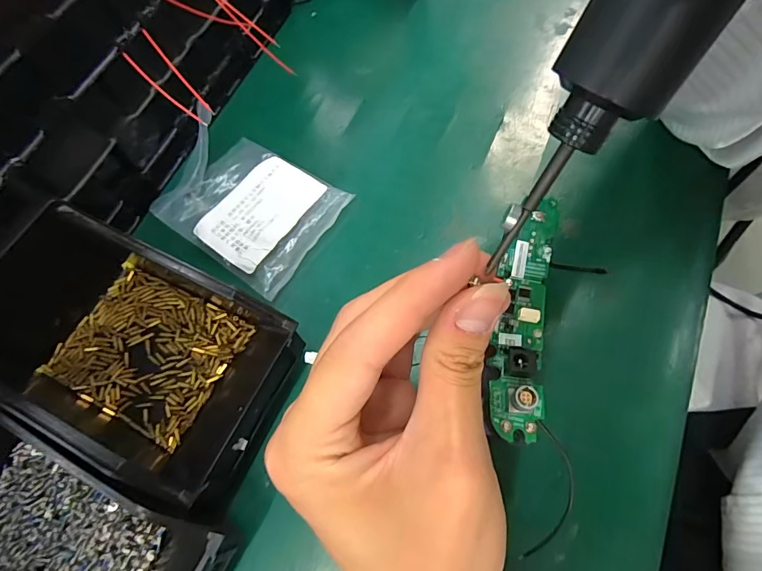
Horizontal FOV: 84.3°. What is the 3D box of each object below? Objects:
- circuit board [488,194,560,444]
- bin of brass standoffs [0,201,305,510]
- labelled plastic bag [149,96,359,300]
[{"bbox_3d":[0.065,0.011,0.191,0.023,0.011,0.110,10,75,7],"label":"circuit board"},{"bbox_3d":[-0.162,0.031,0.257,0.212,0.069,0.104,24,71,12],"label":"bin of brass standoffs"},{"bbox_3d":[-0.103,-0.065,0.316,0.133,0.017,0.096,30,72,14],"label":"labelled plastic bag"}]

